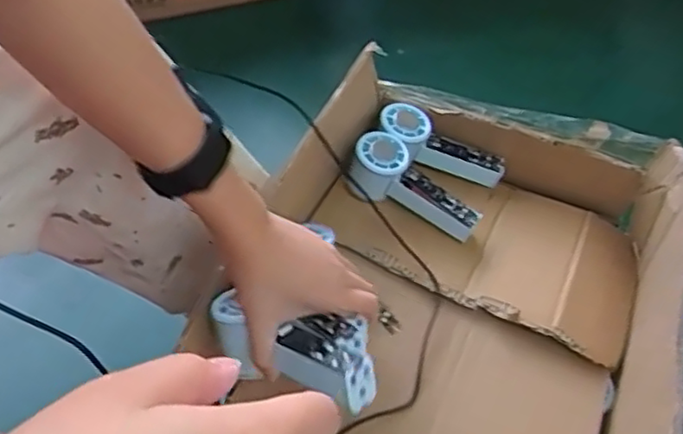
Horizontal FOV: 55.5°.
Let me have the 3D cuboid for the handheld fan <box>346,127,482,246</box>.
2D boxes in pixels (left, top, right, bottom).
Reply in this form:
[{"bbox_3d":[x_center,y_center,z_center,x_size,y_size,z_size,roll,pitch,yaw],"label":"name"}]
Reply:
[{"bbox_3d":[0.077,-0.030,0.710,0.154,0.050,0.064,34,58,3],"label":"handheld fan"}]

